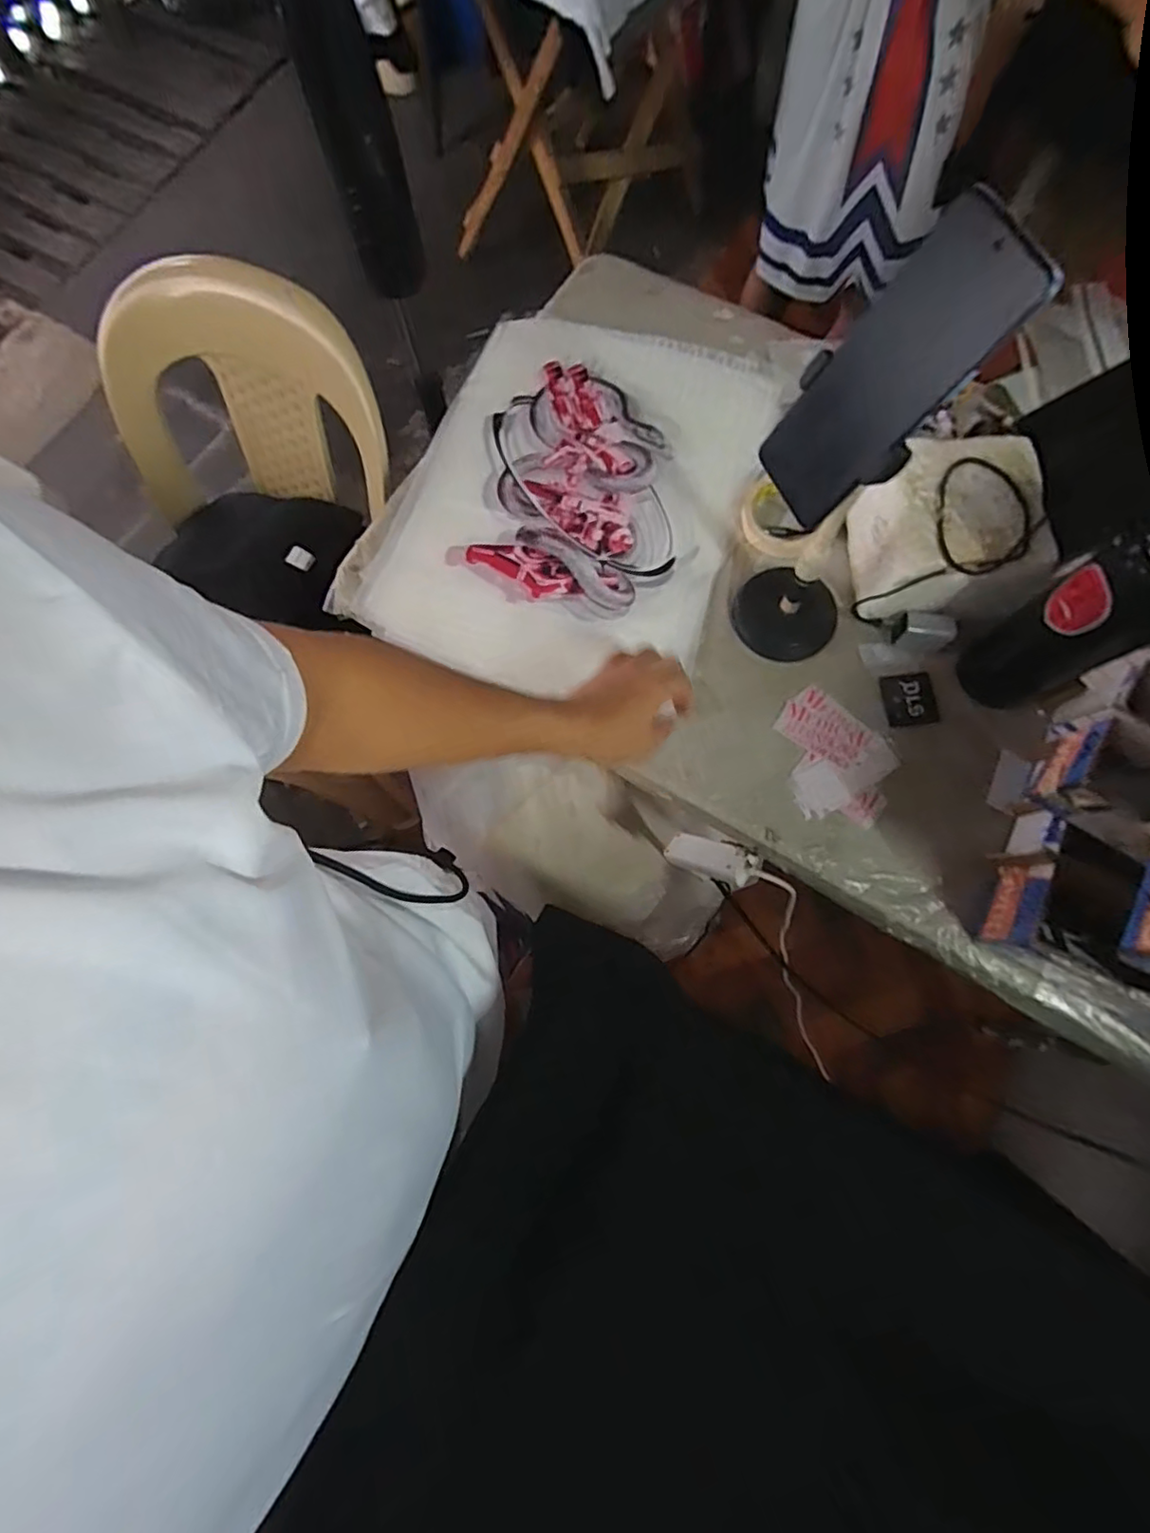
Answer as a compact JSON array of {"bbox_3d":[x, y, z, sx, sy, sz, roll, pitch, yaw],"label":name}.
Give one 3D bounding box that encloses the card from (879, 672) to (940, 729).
[{"bbox_3d":[0.350,-0.070,0.634,0.053,0.005,0.056,-6,78,0],"label":"card"}]

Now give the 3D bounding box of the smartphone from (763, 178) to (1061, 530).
[{"bbox_3d":[0.180,-0.228,0.359,0.012,0.164,0.073,-16,73,-36],"label":"smartphone"}]

